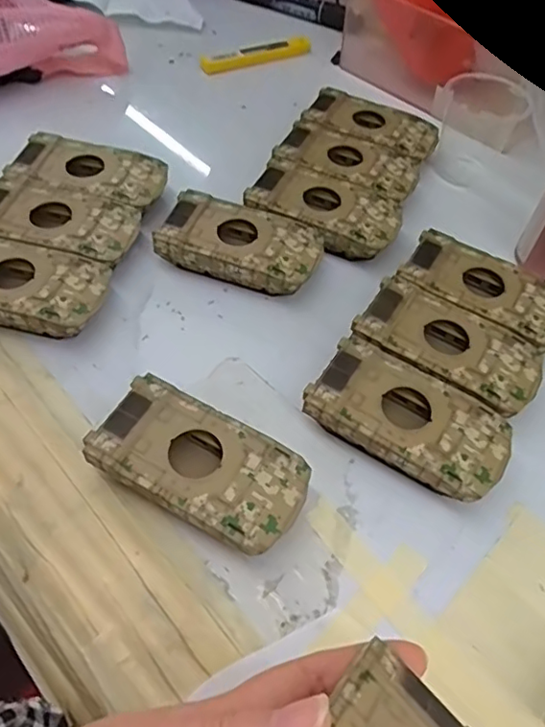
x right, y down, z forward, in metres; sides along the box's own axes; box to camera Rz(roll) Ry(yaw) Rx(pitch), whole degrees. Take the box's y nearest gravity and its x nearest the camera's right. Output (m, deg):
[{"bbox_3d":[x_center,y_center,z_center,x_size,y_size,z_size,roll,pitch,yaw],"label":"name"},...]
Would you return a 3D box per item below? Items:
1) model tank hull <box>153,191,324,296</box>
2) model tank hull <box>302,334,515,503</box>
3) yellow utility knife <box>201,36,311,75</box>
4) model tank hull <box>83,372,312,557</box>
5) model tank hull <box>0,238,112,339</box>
[{"bbox_3d":[-0.019,-0.070,0.356,0.092,0.027,0.050,18,56,9],"label":"model tank hull"},{"bbox_3d":[0.068,0.030,0.291,0.095,0.025,0.054,28,58,15],"label":"model tank hull"},{"bbox_3d":[-0.014,-0.273,0.511,0.105,0.010,0.014,-24,60,-19],"label":"yellow utility knife"},{"bbox_3d":[-0.033,0.049,0.270,0.096,0.026,0.050,26,57,14],"label":"model tank hull"},{"bbox_3d":[-0.141,-0.042,0.327,0.092,0.026,0.050,13,55,5],"label":"model tank hull"}]

